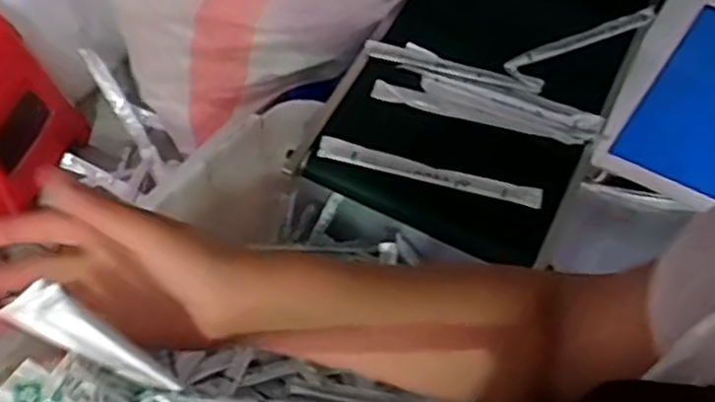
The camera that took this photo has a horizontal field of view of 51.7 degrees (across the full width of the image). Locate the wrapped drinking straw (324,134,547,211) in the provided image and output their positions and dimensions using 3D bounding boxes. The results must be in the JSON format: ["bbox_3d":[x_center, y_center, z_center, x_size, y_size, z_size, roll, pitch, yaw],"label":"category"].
[{"bbox_3d":[0.092,-0.038,0.966,0.296,0.007,0.027,15,72,7],"label":"wrapped drinking straw"}]

